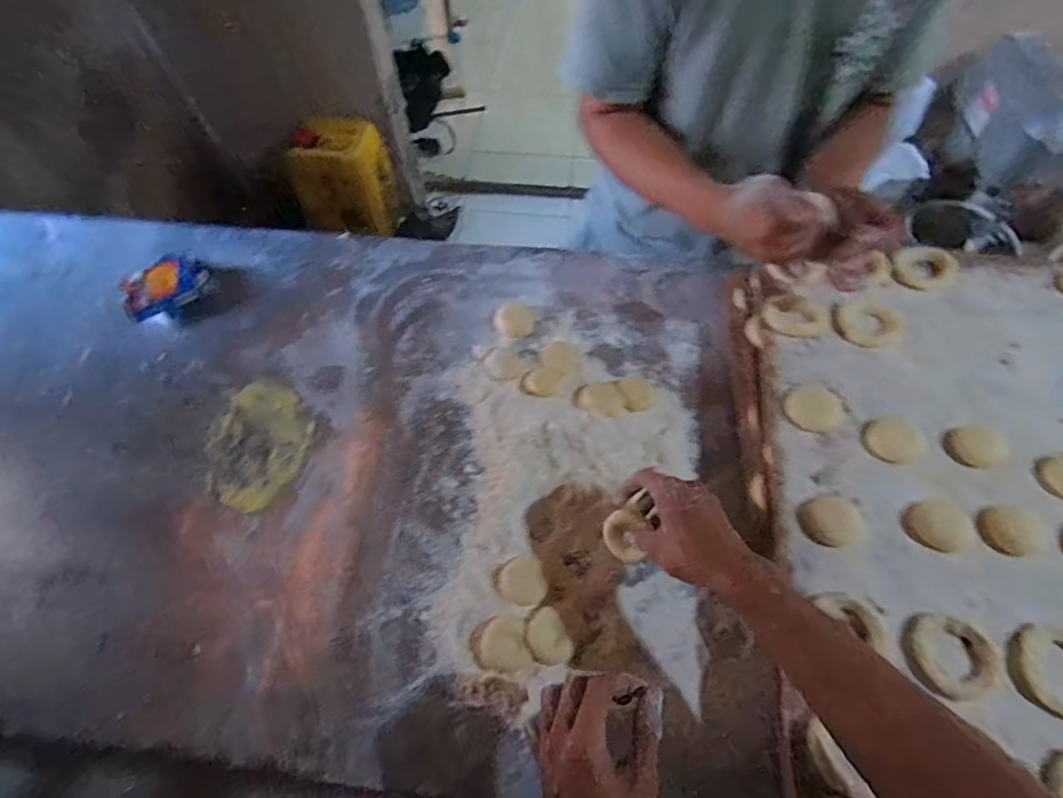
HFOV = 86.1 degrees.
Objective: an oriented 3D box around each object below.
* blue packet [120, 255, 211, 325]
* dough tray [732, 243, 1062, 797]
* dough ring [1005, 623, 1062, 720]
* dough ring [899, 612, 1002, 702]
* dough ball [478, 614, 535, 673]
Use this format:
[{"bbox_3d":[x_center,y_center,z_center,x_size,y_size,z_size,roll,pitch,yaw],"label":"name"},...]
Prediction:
[{"bbox_3d":[-0.461,-0.141,0.720,0.066,0.038,0.110,30,67,18],"label":"blue packet"},{"bbox_3d":[0.438,0.083,0.541,0.421,0.034,0.576,5,61,6],"label":"dough tray"},{"bbox_3d":[0.425,0.218,0.456,0.077,0.014,0.070,-1,61,2],"label":"dough ring"},{"bbox_3d":[0.341,0.209,0.466,0.069,0.012,0.064,-1,61,2],"label":"dough ring"},{"bbox_3d":[-0.026,0.228,0.529,0.045,0.009,0.048,-1,61,2],"label":"dough ball"}]

